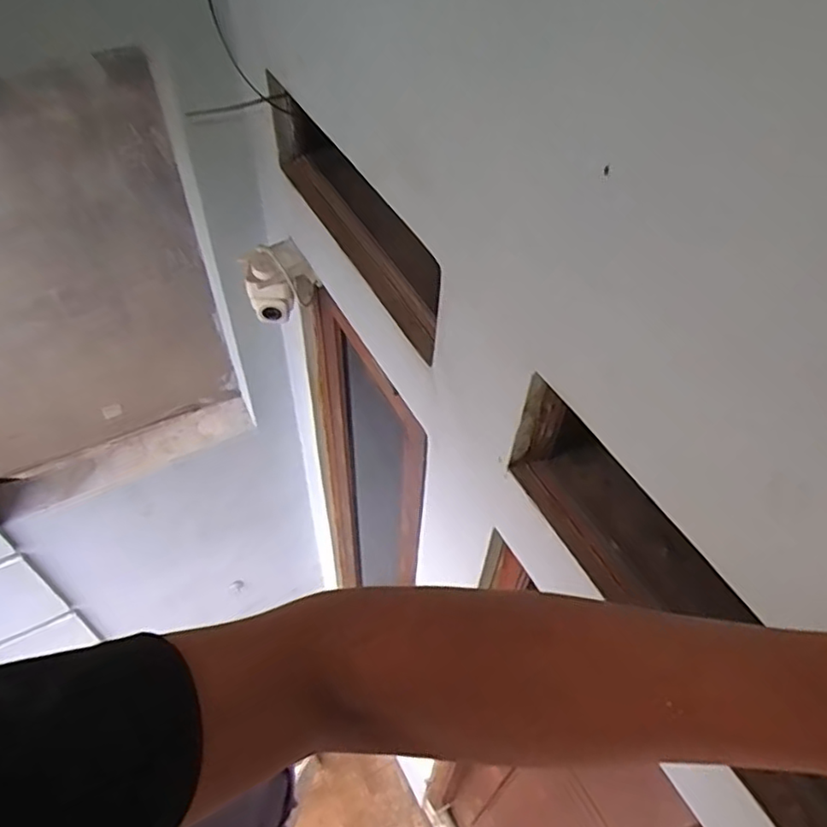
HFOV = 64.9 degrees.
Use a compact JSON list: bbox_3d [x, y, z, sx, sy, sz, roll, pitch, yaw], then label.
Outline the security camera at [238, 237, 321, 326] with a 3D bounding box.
[{"bbox_3d":[-0.228,-0.216,1.106,0.113,0.123,0.083,-35,59,-26],"label":"security camera"}]

